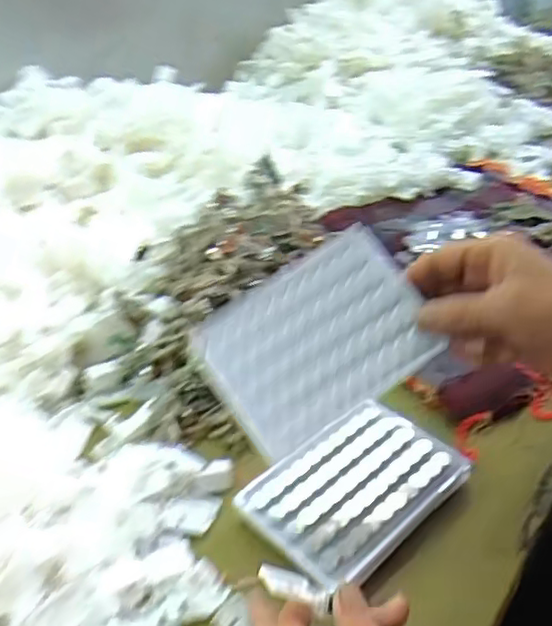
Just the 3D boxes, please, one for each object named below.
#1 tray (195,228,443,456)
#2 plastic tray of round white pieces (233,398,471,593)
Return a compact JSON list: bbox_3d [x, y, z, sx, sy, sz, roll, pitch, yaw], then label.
[{"bbox_3d":[0.026,0.015,0.390,0.132,0.009,0.093,-33,76,-11],"label":"tray"},{"bbox_3d":[0.050,0.112,0.428,0.128,0.016,0.098,-32,43,-31],"label":"plastic tray of round white pieces"}]

